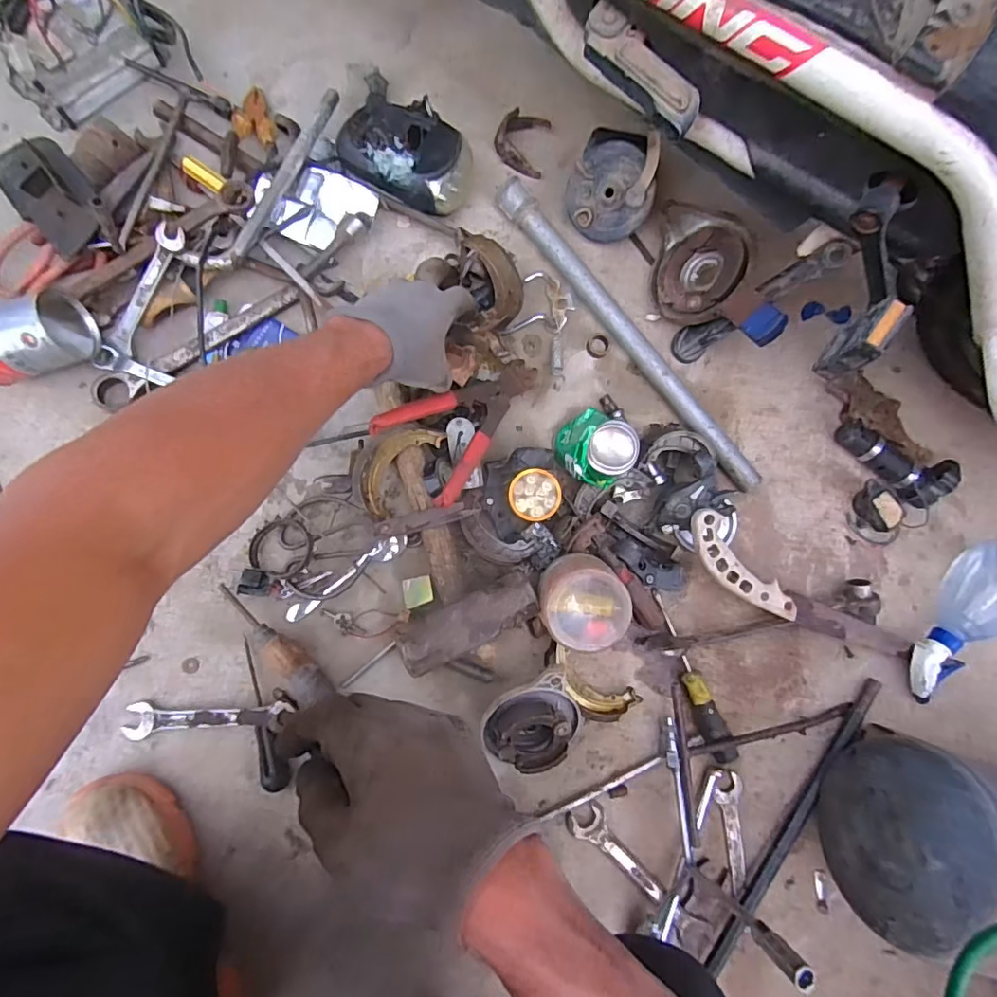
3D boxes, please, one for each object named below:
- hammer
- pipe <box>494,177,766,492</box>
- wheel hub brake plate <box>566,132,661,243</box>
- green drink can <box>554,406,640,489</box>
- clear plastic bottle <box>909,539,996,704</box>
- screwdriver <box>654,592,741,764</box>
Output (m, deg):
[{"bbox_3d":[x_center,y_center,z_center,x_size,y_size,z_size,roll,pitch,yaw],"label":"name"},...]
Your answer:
[{"bbox_3d":[-0.070,0.055,0.549,0.139,0.054,0.206,-29,88,-10],"label":"hammer"},{"bbox_3d":[0.150,-0.186,0.624,0.028,0.029,0.446,-39,91,-10],"label":"pipe"},{"bbox_3d":[0.126,-0.341,0.595,0.100,0.028,0.097,1,122,17],"label":"wheel hub brake plate"},{"bbox_3d":[0.106,-0.055,0.574,0.075,0.085,0.078,-38,91,-10],"label":"green drink can"},{"bbox_3d":[0.556,0.146,0.627,0.081,0.076,0.204,41,81,-3],"label":"clear plastic bottle"},{"bbox_3d":[0.217,0.195,0.591,0.026,0.029,0.191,-17,87,-9],"label":"screwdriver"}]

